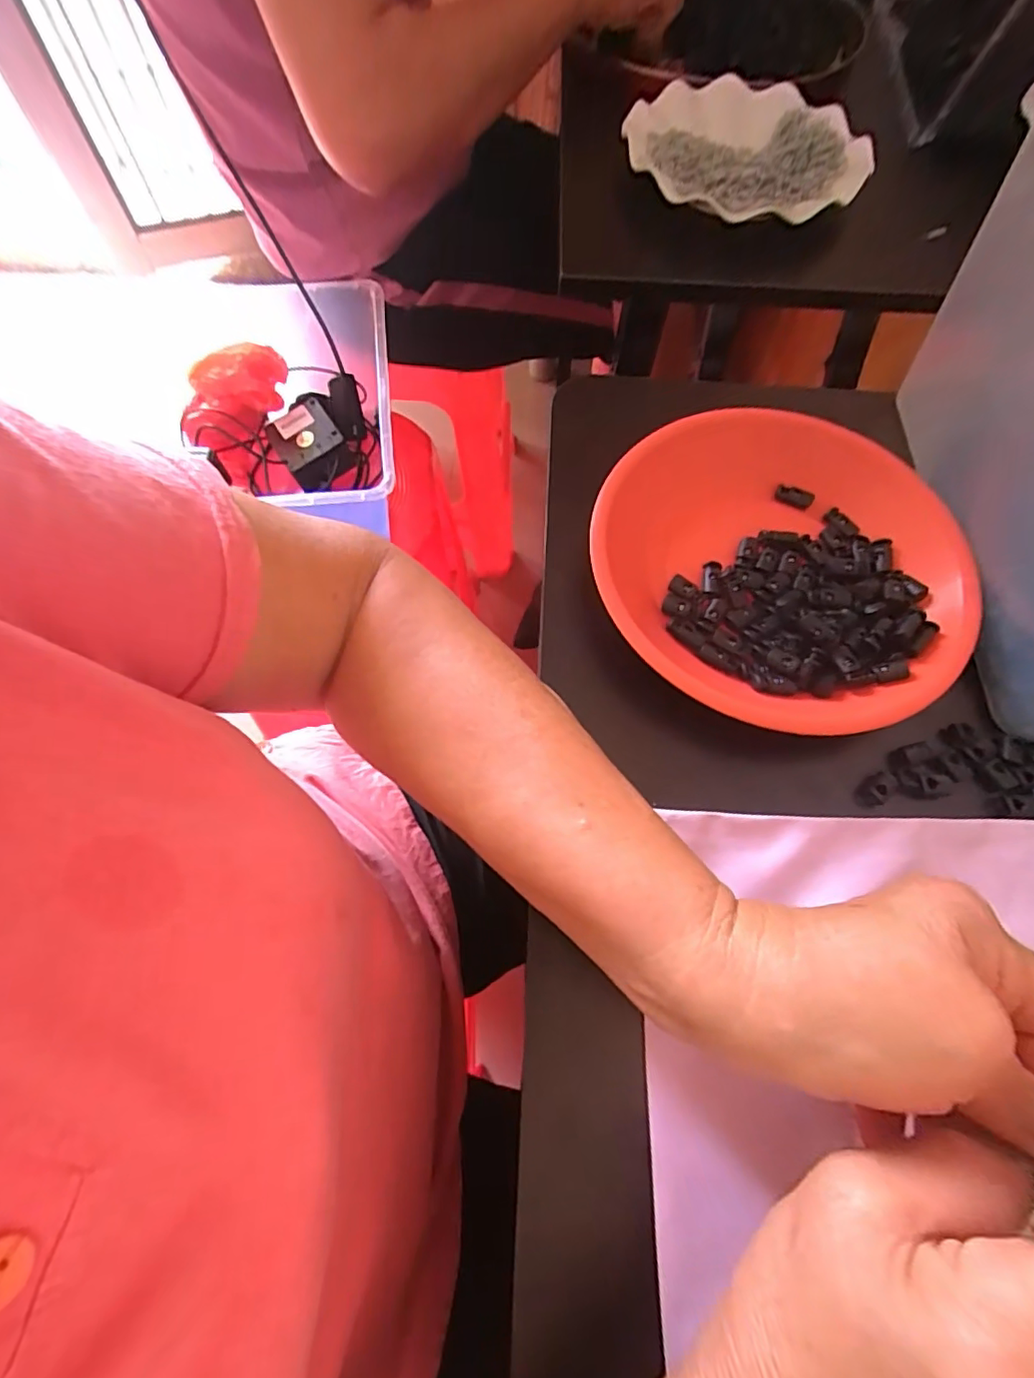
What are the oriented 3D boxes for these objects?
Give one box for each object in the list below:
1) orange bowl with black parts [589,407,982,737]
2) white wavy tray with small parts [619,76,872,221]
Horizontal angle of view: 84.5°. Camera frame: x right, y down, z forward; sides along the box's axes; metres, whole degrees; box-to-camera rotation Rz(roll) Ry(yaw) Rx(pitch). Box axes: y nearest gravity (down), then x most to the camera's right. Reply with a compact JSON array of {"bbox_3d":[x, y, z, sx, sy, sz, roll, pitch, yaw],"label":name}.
[{"bbox_3d":[0.138,-0.066,0.303,0.186,0.029,0.186,1,67,-1],"label":"orange bowl with black parts"},{"bbox_3d":[0.174,-0.418,0.454,0.178,0.037,0.176,-8,67,-5],"label":"white wavy tray with small parts"}]

